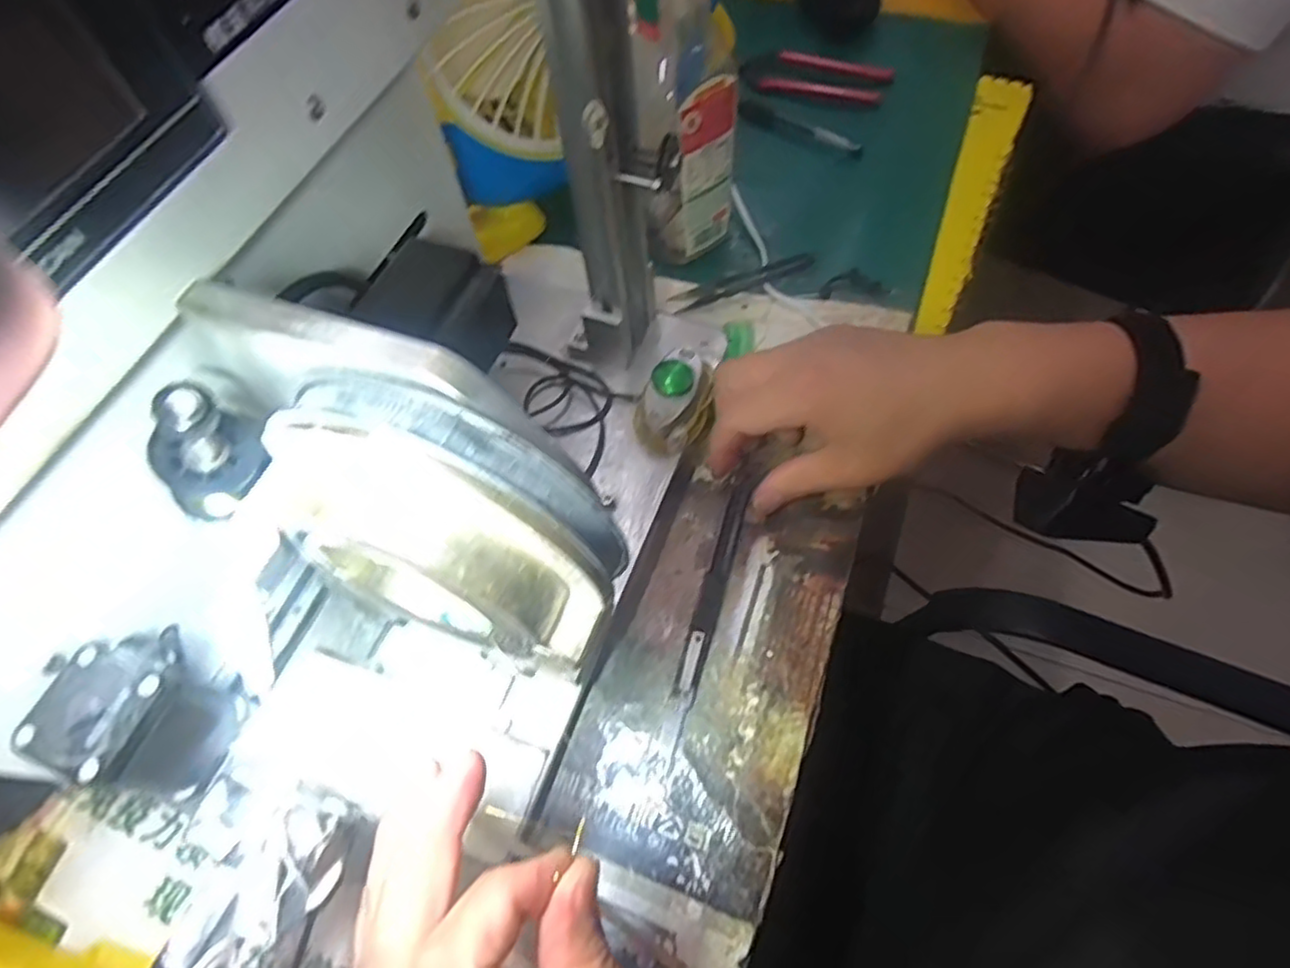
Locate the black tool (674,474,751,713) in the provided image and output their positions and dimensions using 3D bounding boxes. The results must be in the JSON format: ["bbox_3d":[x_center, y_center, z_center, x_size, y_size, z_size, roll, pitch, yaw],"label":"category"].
[{"bbox_3d":[0.038,0.052,0.365,0.011,0.008,0.128,16,63,6],"label":"black tool"}]

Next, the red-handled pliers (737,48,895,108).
[{"bbox_3d":[0.143,-0.343,0.573,0.118,0.020,0.051,25,65,17],"label":"red-handled pliers"}]

